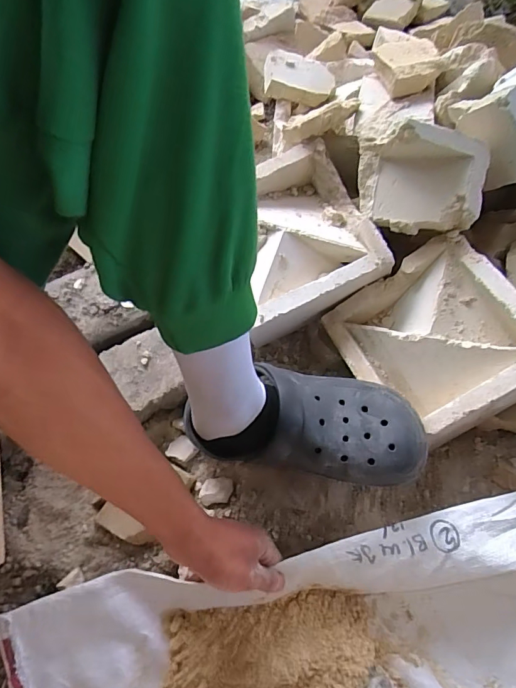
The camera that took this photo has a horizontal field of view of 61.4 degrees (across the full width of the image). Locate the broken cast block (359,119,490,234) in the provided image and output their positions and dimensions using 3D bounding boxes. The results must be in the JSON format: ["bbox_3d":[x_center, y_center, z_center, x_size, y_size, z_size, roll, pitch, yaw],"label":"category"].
[{"bbox_3d":[0.183,-0.188,0.504,0.143,0.065,0.111,12,101,24],"label":"broken cast block"}]

